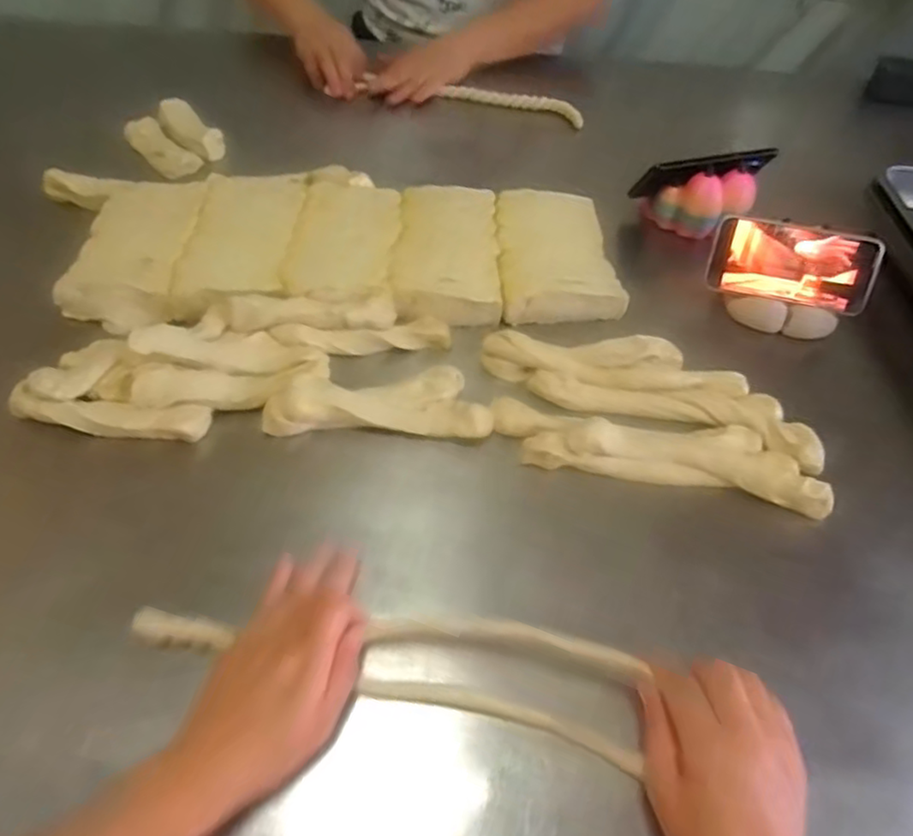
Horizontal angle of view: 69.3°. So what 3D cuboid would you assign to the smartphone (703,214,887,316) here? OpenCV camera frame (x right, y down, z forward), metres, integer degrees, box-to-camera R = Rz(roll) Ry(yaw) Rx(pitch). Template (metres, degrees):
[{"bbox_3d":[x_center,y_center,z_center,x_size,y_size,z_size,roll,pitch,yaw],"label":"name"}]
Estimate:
[{"bbox_3d":[0.328,-0.149,0.643,0.152,0.074,0.010,11,15,4],"label":"smartphone"}]

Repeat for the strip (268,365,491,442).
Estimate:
[{"bbox_3d":[-0.063,-0.018,0.552,0.179,0.032,0.066,1,51,-3],"label":"strip"}]

